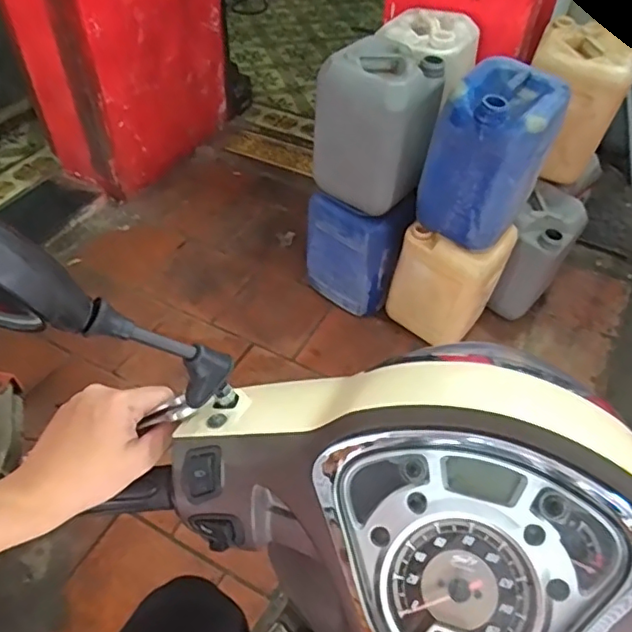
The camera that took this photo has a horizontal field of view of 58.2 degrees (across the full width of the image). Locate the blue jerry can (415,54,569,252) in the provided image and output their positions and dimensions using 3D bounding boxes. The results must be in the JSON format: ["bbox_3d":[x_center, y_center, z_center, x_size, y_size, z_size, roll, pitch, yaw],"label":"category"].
[{"bbox_3d":[0.424,-0.393,1.424,0.258,0.378,0.264,23,51,18],"label":"blue jerry can"}]

